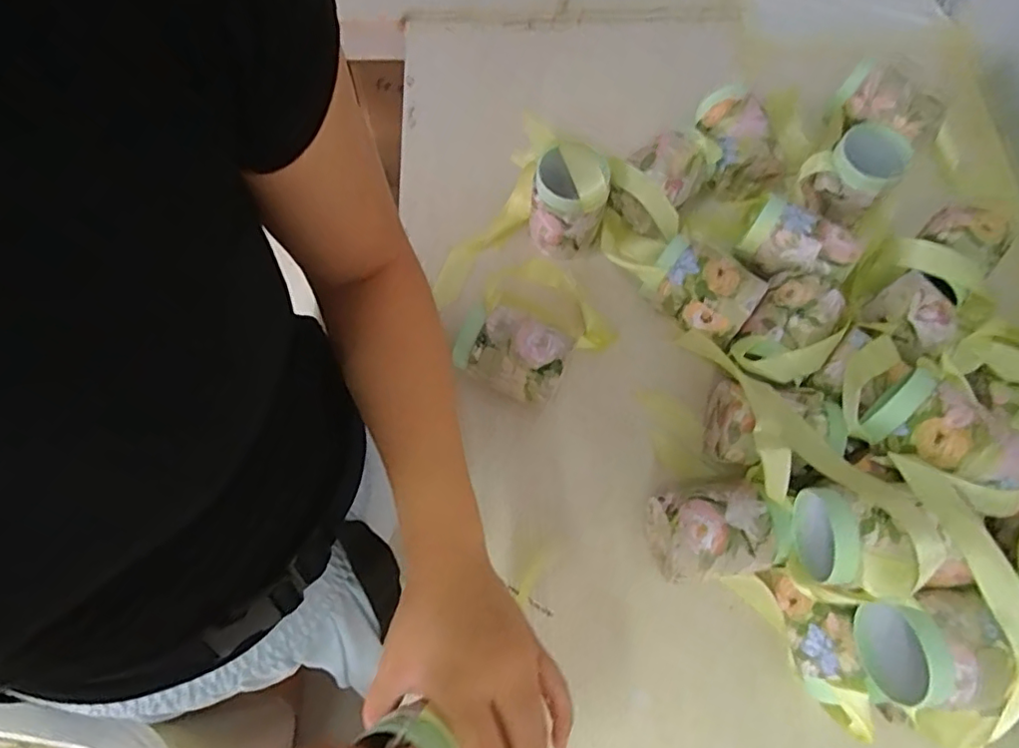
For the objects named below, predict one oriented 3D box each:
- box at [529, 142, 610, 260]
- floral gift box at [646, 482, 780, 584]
[{"bbox_3d":[0.056,-0.166,0.567,0.072,0.104,0.068,2,70,0],"label":"box"},{"bbox_3d":[0.167,0.130,0.472,0.094,0.060,0.073,-9,71,-4],"label":"floral gift box"}]

